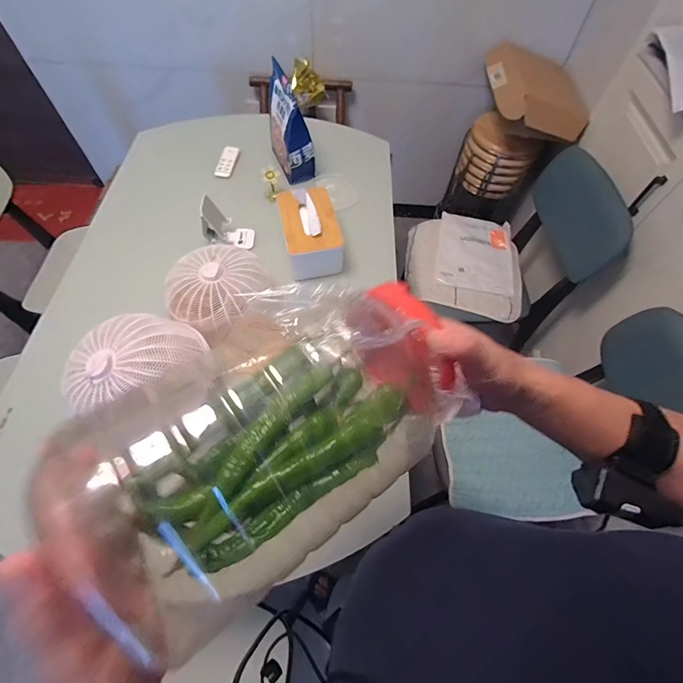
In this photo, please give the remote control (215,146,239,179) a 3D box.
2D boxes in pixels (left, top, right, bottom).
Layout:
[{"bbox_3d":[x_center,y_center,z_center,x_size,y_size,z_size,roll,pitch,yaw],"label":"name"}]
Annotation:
[{"bbox_3d":[-0.338,-0.532,1.053,0.052,0.008,0.133,5,61,1],"label":"remote control"}]

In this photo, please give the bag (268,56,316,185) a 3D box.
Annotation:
[{"bbox_3d":[-0.141,-0.581,0.971,0.082,0.221,0.169,-19,63,-12],"label":"bag"}]

